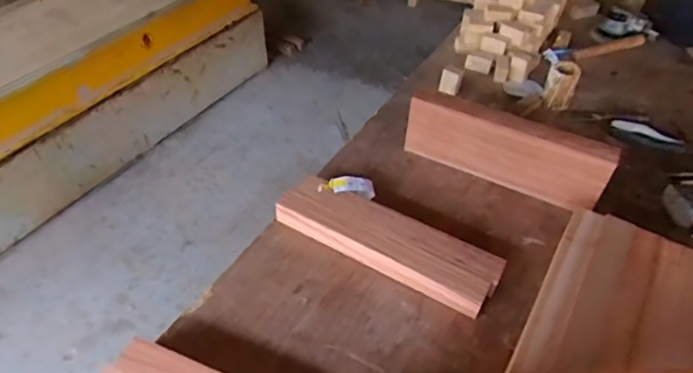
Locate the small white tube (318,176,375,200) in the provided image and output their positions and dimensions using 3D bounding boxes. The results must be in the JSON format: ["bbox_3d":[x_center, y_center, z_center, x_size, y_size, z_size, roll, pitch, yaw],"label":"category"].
[{"bbox_3d":[0.002,-0.003,0.900,0.097,0.018,0.043,6,45,3],"label":"small white tube"}]

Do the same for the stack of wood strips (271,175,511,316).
[{"bbox_3d":[0.065,0.089,0.848,0.380,0.050,0.098,23,48,19],"label":"stack of wood strips"}]

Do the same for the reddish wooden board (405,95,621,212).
[{"bbox_3d":[0.288,-0.068,0.930,0.365,0.136,0.041,22,48,18],"label":"reddish wooden board"}]

